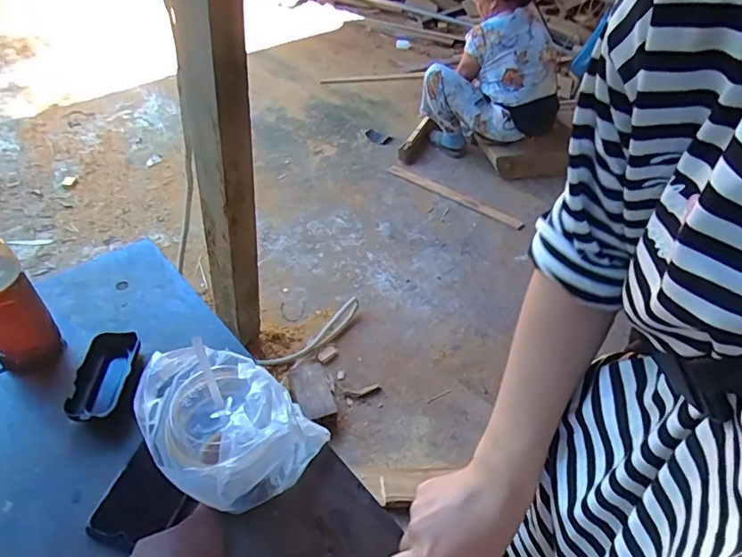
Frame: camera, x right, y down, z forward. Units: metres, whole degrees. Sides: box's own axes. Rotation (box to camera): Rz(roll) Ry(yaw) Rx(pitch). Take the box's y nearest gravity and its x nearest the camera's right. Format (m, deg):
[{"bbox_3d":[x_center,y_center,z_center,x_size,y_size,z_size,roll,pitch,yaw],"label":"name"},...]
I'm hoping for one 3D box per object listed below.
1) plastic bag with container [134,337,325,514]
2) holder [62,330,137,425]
[{"bbox_3d":[-0.117,0.135,0.458,0.152,0.148,0.122,-21,50,-28],"label":"plastic bag with container"},{"bbox_3d":[-0.291,0.108,0.549,0.056,0.028,0.105,-1,43,-9],"label":"holder"}]

